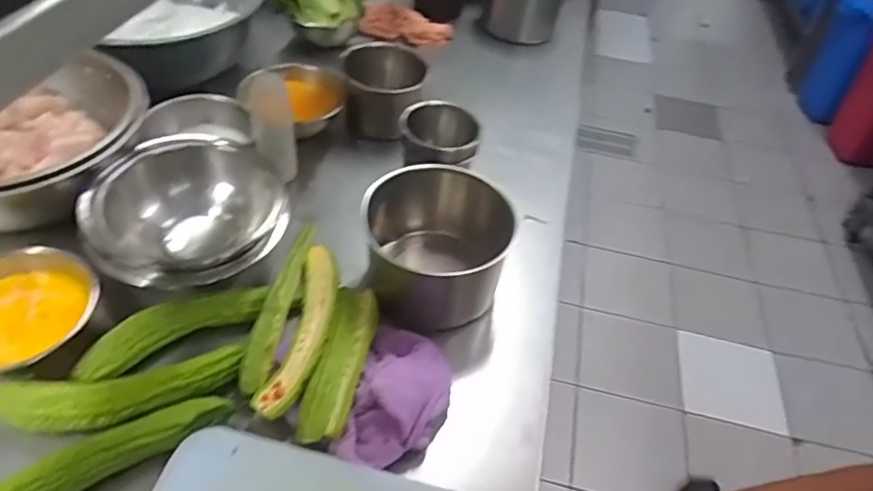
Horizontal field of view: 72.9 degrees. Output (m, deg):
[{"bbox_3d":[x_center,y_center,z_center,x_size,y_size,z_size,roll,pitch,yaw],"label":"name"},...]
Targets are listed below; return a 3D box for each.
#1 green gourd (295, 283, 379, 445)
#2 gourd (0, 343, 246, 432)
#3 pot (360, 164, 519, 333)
[{"bbox_3d":[-0.108,0.127,0.688,0.054,0.033,0.204,9,45,1],"label":"green gourd"},{"bbox_3d":[-0.335,0.155,0.627,0.244,0.035,0.055,-9,48,-16],"label":"gourd"},{"bbox_3d":[-0.007,-0.002,0.795,0.178,0.132,0.160,9,45,1],"label":"pot"}]

